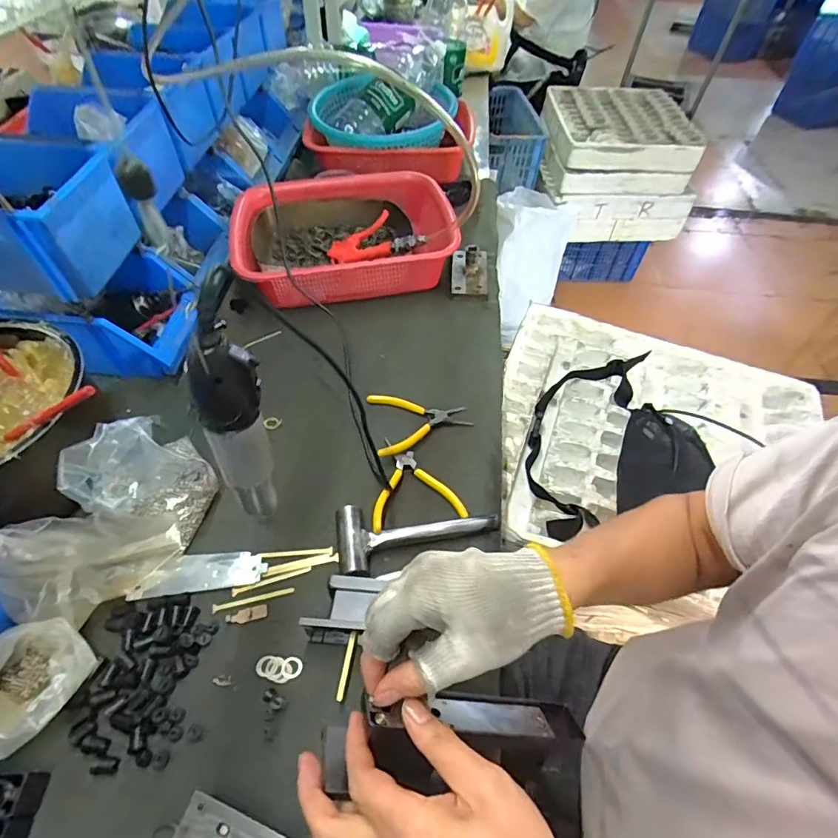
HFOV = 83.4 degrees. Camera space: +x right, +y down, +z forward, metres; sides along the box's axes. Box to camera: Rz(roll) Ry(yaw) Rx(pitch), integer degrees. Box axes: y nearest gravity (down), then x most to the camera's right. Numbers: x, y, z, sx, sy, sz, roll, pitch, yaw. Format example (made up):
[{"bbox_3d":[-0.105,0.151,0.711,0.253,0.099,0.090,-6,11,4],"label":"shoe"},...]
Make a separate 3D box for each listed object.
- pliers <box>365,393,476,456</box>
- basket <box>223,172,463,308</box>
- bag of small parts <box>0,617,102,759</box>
[{"bbox_3d":[0.003,-0.003,0.619,0.128,0.018,0.104,-10,53,-10],"label":"pliers"},{"bbox_3d":[-0.129,-0.323,0.812,0.345,0.090,0.299,-8,53,-9],"label":"basket"},{"bbox_3d":[-0.347,0.234,0.412,0.085,0.047,0.107,14,53,8],"label":"bag of small parts"}]

